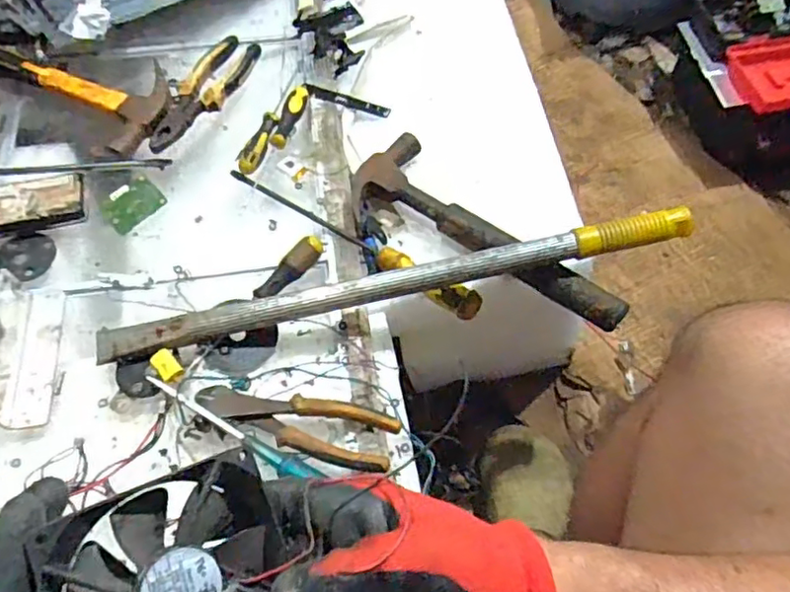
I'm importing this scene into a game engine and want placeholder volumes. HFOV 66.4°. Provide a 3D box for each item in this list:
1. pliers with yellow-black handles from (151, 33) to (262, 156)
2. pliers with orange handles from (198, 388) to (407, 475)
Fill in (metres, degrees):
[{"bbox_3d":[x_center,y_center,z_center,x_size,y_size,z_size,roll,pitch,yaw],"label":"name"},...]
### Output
[{"bbox_3d":[-0.219,-0.232,0.696,0.052,0.028,0.181,19,64,9],"label":"pliers with yellow-black handles"},{"bbox_3d":[-0.086,0.110,0.511,0.171,0.022,0.050,11,62,5],"label":"pliers with orange handles"}]

